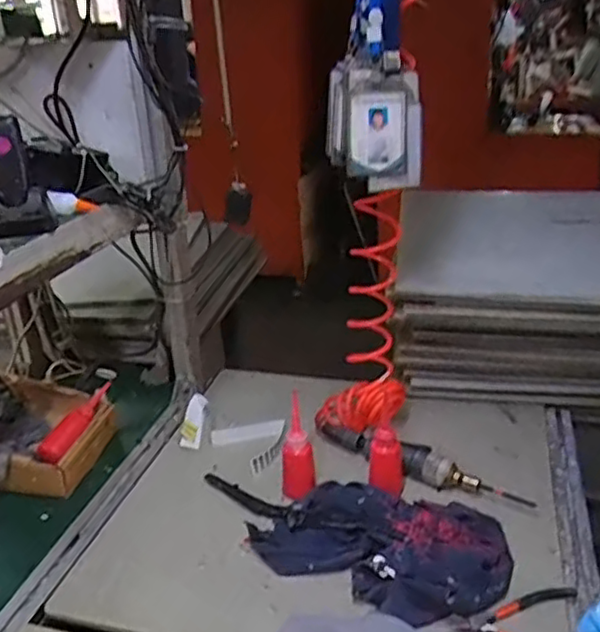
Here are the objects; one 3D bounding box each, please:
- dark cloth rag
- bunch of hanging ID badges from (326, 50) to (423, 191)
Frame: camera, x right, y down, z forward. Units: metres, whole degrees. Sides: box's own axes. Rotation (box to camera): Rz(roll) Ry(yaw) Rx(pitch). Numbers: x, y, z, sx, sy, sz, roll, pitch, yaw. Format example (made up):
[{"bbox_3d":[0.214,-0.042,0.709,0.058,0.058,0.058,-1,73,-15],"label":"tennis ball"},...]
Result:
[{"bbox_3d":[0.051,0.278,0.859,0.420,0.053,0.199,7,25,17],"label":"dark cloth rag"},{"bbox_3d":[0.098,-0.245,0.866,0.120,0.154,0.044,-4,25,-2],"label":"bunch of hanging ID badges"}]

